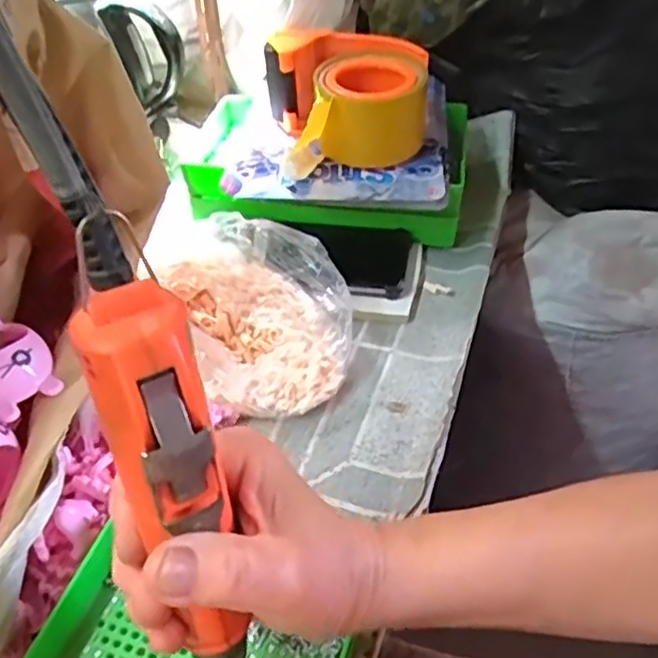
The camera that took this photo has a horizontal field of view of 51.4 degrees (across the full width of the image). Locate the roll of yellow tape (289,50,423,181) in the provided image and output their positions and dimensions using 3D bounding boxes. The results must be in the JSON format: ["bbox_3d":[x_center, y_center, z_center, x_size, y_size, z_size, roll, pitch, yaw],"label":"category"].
[{"bbox_3d":[0.025,-0.164,0.531,0.096,0.067,0.096,8,45,11],"label":"roll of yellow tape"}]

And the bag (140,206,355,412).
[{"bbox_3d":[-0.064,-0.009,0.487,0.159,0.076,0.135,12,46,14],"label":"bag"}]

